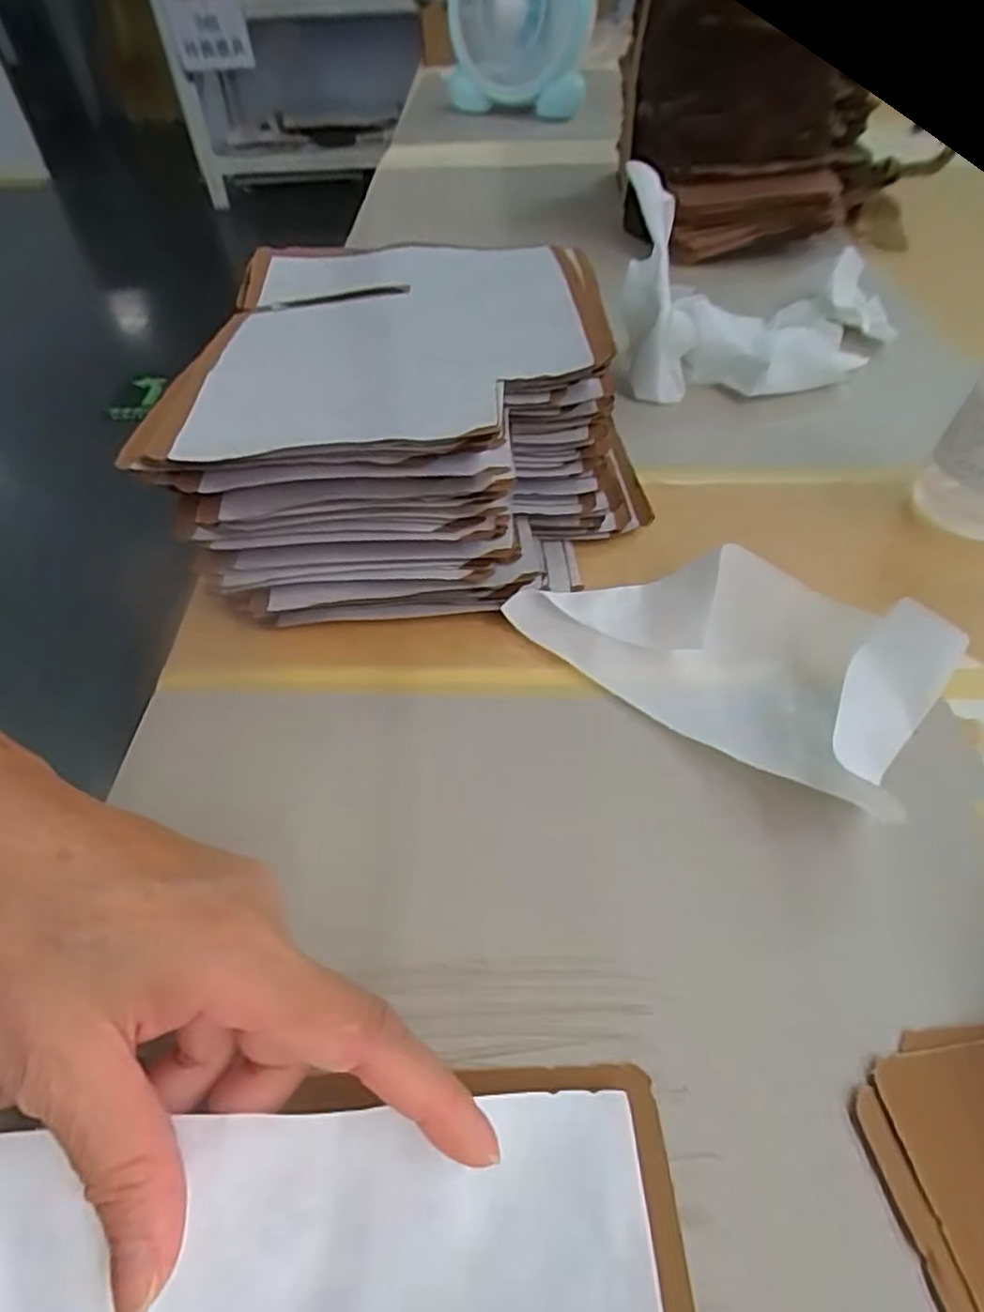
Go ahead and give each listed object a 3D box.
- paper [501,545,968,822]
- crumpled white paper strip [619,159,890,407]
[{"bbox_3d":[0.101,-0.011,0.313,0.183,0.042,0.106,27,53,21],"label":"paper"},{"bbox_3d":[0.210,-0.266,0.497,0.231,0.115,0.113,-10,48,-7],"label":"crumpled white paper strip"}]

